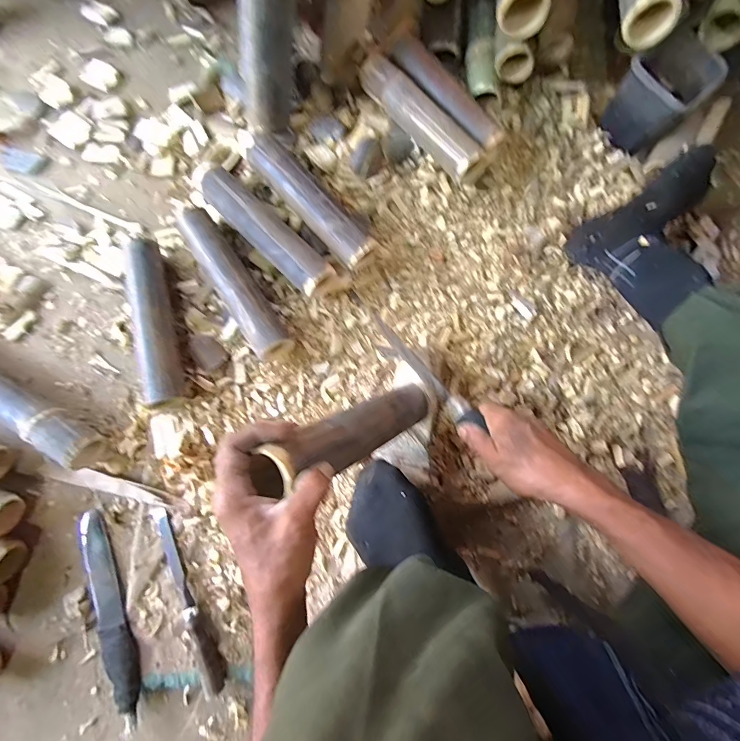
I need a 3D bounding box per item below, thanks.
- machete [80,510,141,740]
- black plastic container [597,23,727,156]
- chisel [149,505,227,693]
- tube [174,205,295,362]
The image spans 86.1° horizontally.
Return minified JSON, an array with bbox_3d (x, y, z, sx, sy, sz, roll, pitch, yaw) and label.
[{"bbox_3d":[-0.358,0.333,0.541,0.044,0.015,0.274,-21,79,-4],"label":"machete"},{"bbox_3d":[0.458,-0.436,0.630,0.116,0.108,0.108,-41,82,-8],"label":"black plastic container"},{"bbox_3d":[-0.252,0.309,0.545,0.027,0.018,0.250,-25,80,-5],"label":"chisel"},{"bbox_3d":[-0.207,-0.130,0.610,0.055,0.061,0.272,-34,81,-6],"label":"tube"}]

